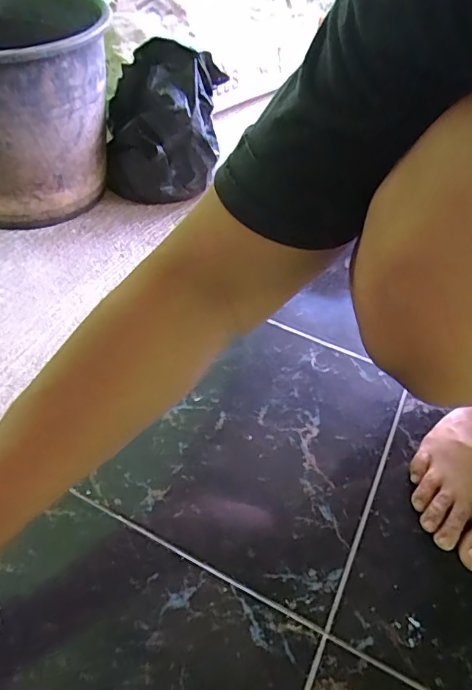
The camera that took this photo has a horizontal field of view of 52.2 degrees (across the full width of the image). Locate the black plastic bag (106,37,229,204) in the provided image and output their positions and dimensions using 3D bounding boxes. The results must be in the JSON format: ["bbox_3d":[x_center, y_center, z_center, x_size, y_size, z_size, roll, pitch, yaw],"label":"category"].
[{"bbox_3d":[-0.109,-0.327,0.732,0.176,0.193,0.116,-6,50,-10],"label":"black plastic bag"}]

